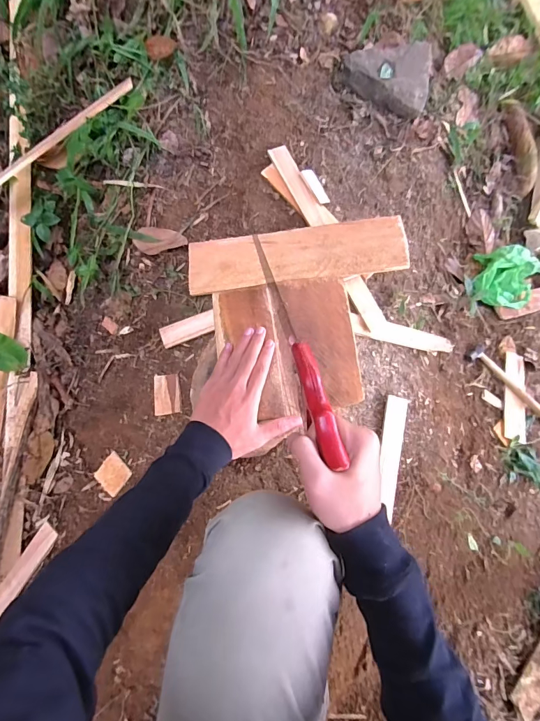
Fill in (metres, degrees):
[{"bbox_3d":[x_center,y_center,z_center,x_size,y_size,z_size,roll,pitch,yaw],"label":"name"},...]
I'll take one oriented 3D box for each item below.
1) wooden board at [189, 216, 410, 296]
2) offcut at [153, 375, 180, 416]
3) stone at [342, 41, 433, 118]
[{"bbox_3d":[0.047,-0.195,0.721,0.395,0.011,0.107,-6,74,5],"label":"wooden board"},{"bbox_3d":[-0.182,0.059,0.692,0.051,0.004,0.072,-8,74,13],"label":"offcut"},{"bbox_3d":[0.228,-0.558,0.768,0.168,0.087,0.107,11,74,2],"label":"stone"}]

